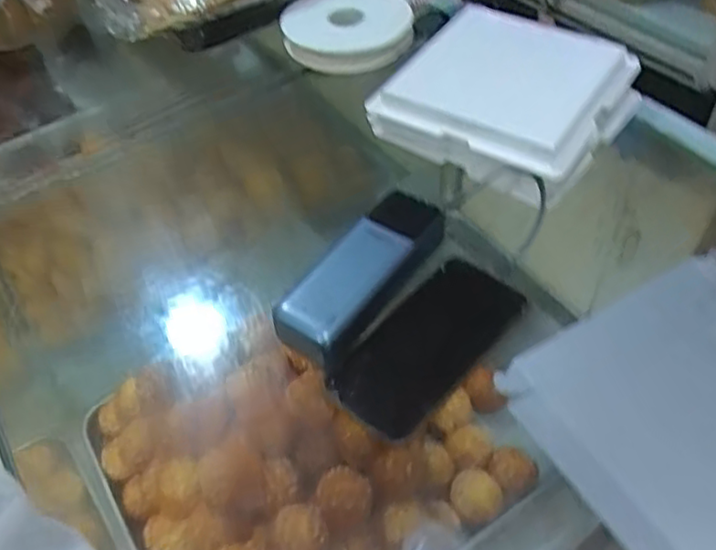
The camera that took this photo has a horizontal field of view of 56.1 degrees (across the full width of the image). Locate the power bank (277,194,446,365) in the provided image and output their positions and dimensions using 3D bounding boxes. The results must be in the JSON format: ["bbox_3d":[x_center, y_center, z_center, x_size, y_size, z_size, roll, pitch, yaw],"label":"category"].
[{"bbox_3d":[0.002,-0.002,0.497,0.053,0.032,0.148,30,58,27],"label":"power bank"}]

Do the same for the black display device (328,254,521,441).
[{"bbox_3d":[0.053,0.045,0.486,0.075,0.016,0.156,32,59,28],"label":"black display device"}]

